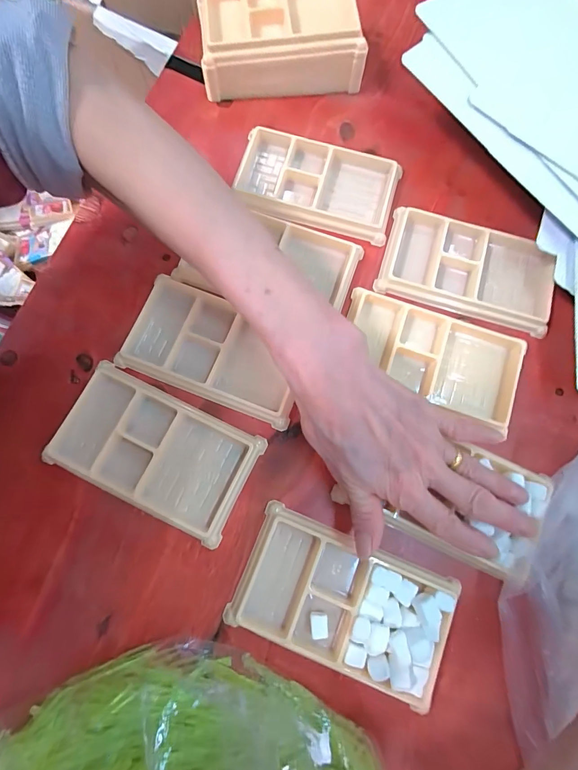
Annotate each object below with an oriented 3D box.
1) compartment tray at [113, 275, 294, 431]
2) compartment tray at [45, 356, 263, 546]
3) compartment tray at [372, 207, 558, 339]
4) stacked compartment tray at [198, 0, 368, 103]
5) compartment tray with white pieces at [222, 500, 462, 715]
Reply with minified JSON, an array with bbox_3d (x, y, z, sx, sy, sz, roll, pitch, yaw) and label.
[{"bbox_3d":[-0.054,-0.027,0.259,0.133,0.013,0.074,21,78,5],"label":"compartment tray"},{"bbox_3d":[-0.093,0.045,0.242,0.133,0.015,0.076,25,78,6],"label":"compartment tray"},{"bbox_3d":[0.147,-0.093,0.279,0.137,0.012,0.075,18,78,4],"label":"compartment tray"},{"bbox_3d":[-0.008,-0.310,0.309,0.142,0.045,0.084,-6,77,-1],"label":"stacked compartment tray"},{"bbox_3d":[0.035,0.139,0.222,0.132,0.024,0.076,21,78,5],"label":"compartment tray with white pieces"}]

